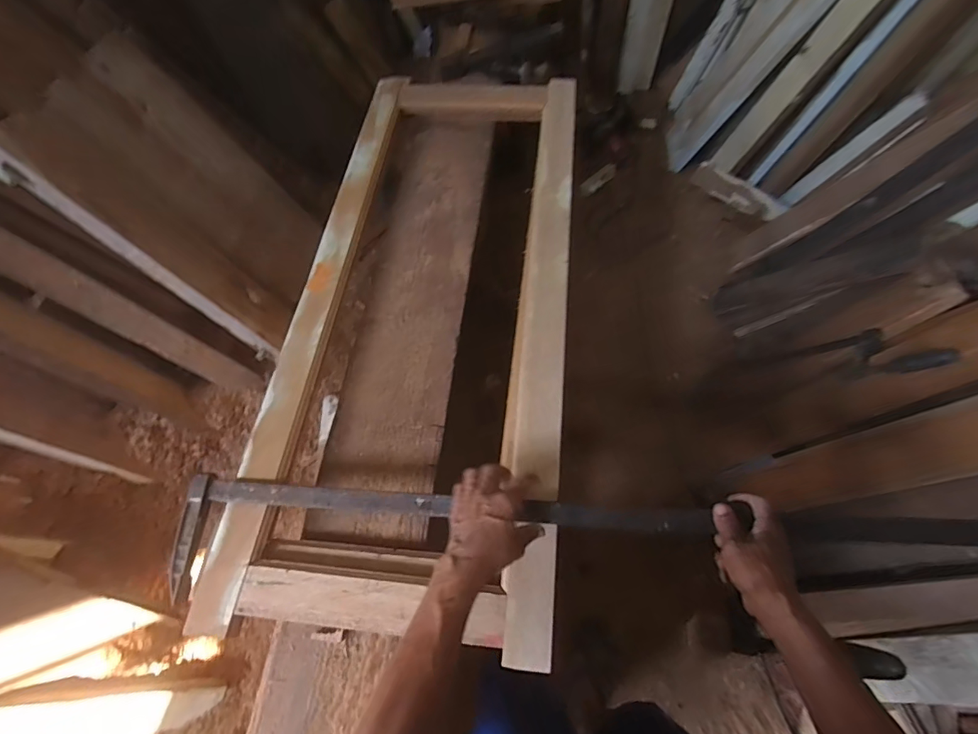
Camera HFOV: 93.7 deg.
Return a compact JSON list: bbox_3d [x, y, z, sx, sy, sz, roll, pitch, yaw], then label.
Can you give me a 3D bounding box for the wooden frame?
[{"bbox_3d":[-0.109,-0.153,0.829,0.494,0.096,1.120,5,62,4],"label":"wooden frame"}]

